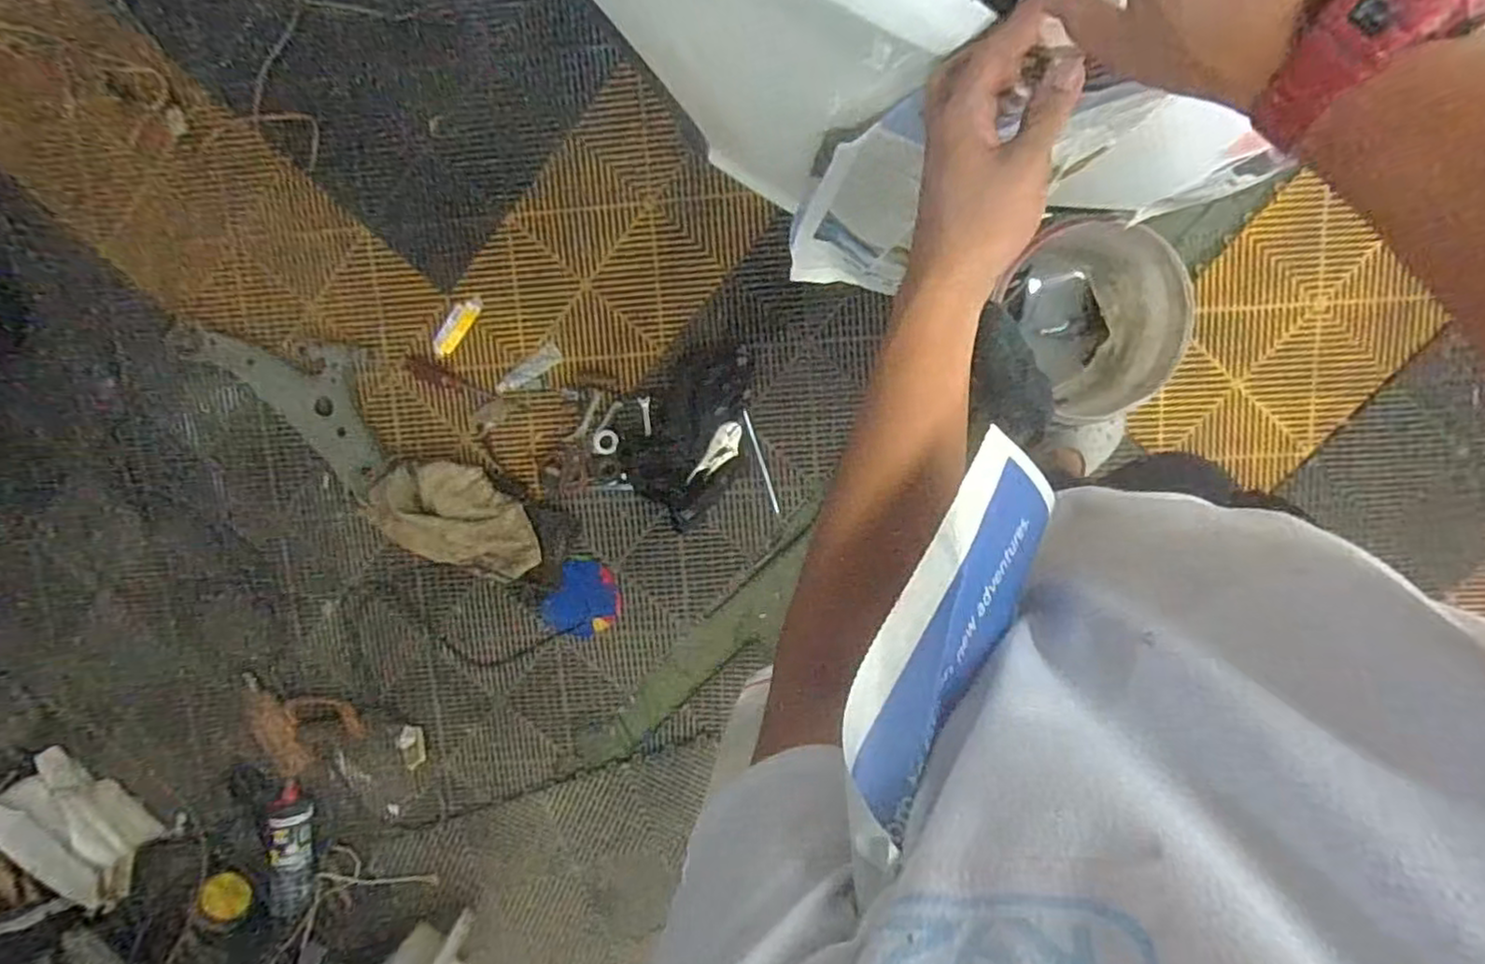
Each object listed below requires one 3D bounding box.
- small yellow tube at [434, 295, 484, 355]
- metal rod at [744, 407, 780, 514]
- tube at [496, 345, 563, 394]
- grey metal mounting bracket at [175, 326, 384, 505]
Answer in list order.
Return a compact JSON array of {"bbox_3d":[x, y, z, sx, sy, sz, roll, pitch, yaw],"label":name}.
[{"bbox_3d":[-0.570,-0.314,1.397,0.048,0.012,0.133,36,99,-4],"label":"small yellow tube"},{"bbox_3d":[0.038,-0.040,1.394,0.011,0.011,0.214,-17,98,6],"label":"metal rod"},{"bbox_3d":[-0.426,-0.225,1.397,0.142,0.017,0.046,-28,97,6],"label":"tube"},{"bbox_3d":[-0.887,-0.200,1.394,0.476,0.067,0.222,40,98,-4],"label":"grey metal mounting bracket"}]

